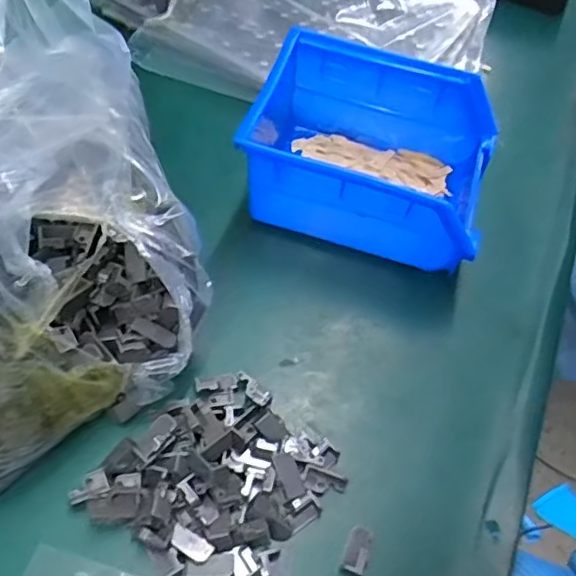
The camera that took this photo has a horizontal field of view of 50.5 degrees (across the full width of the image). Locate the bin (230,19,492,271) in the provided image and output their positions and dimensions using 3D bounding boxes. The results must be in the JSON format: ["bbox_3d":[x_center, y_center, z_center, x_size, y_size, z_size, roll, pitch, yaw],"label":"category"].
[{"bbox_3d":[0.048,-0.079,0.362,0.136,0.066,0.106,20,58,8],"label":"bin"}]

